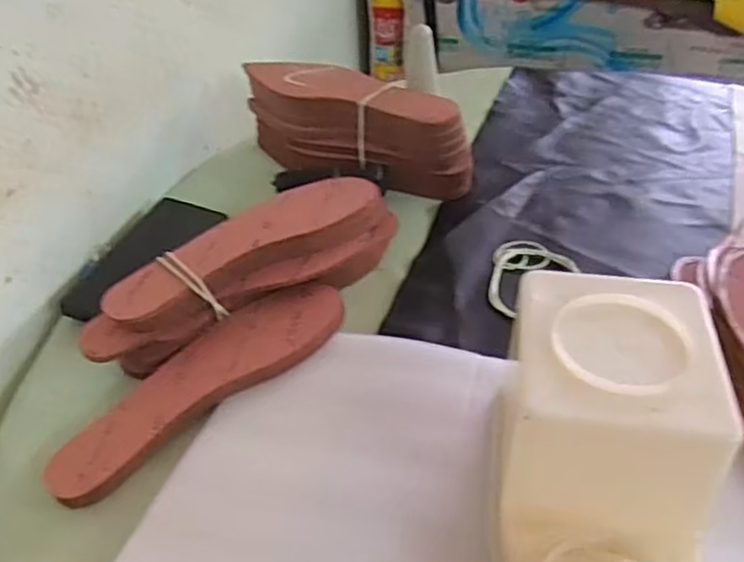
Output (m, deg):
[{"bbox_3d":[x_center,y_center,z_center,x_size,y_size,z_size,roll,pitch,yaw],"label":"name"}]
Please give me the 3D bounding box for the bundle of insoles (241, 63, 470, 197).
[{"bbox_3d":[-0.022,-0.158,0.694,0.262,0.092,0.075,24,45,28],"label":"bundle of insoles"}]

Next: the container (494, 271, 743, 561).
[{"bbox_3d":[0.115,0.096,0.347,0.104,0.118,0.180,8,42,13],"label":"container"}]

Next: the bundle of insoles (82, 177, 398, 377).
[{"bbox_3d":[-0.103,-0.014,0.550,0.259,0.055,0.085,-23,43,-24],"label":"bundle of insoles"}]

